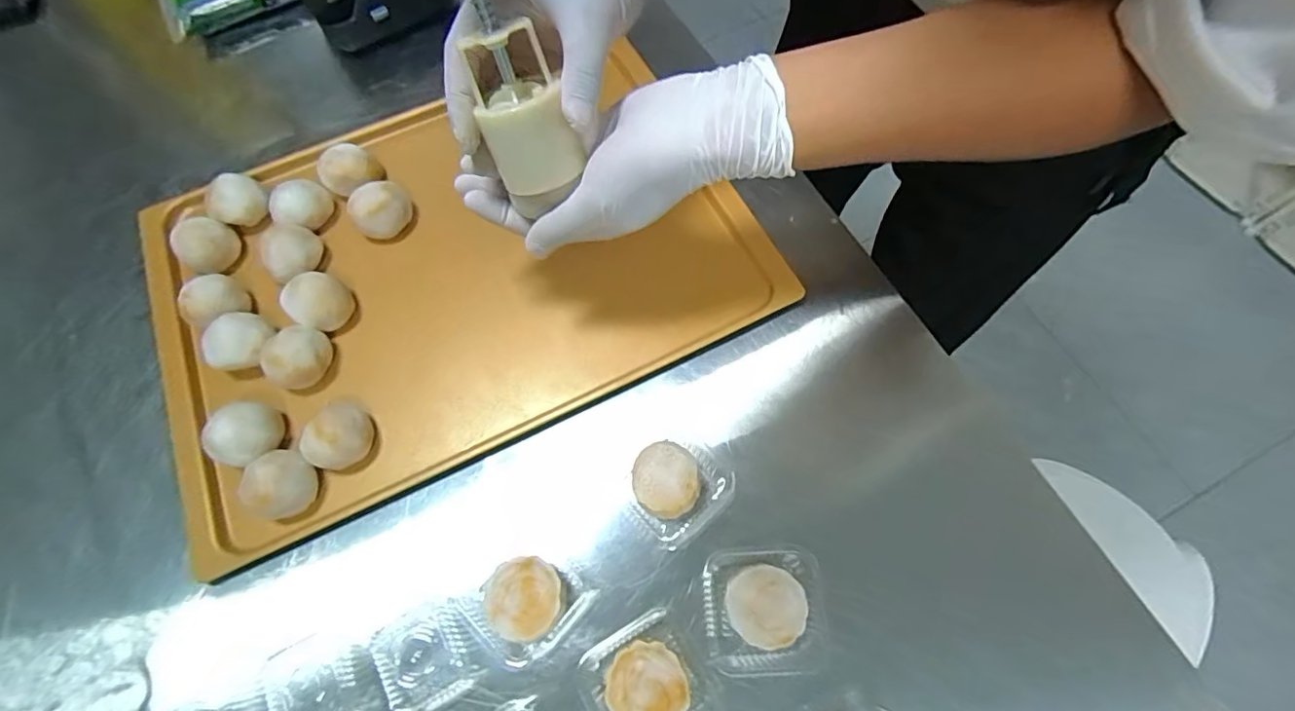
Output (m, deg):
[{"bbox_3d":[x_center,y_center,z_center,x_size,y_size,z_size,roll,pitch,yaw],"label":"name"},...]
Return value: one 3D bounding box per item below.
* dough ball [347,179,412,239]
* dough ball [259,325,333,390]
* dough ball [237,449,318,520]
[{"bbox_3d":[-0.204,-0.110,0.427,0.034,0.029,0.043,-3,67,1],"label":"dough ball"},{"bbox_3d":[-0.240,0.002,0.383,0.040,0.032,0.043,-1,67,2],"label":"dough ball"},{"bbox_3d":[-0.229,0.080,0.348,0.038,0.030,0.038,-1,67,2],"label":"dough ball"}]

